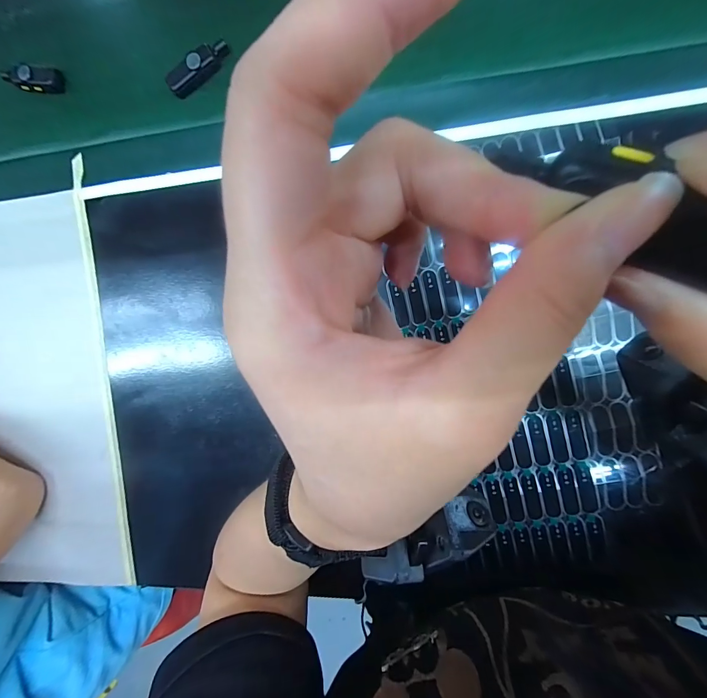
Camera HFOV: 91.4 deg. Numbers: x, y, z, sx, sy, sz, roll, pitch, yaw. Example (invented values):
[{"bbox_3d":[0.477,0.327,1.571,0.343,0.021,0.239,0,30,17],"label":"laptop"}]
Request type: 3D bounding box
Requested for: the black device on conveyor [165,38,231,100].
[{"bbox_3d":[-0.127,-0.231,0.283,0.057,0.013,0.017,-34,87,10],"label":"black device on conveyor"}]

